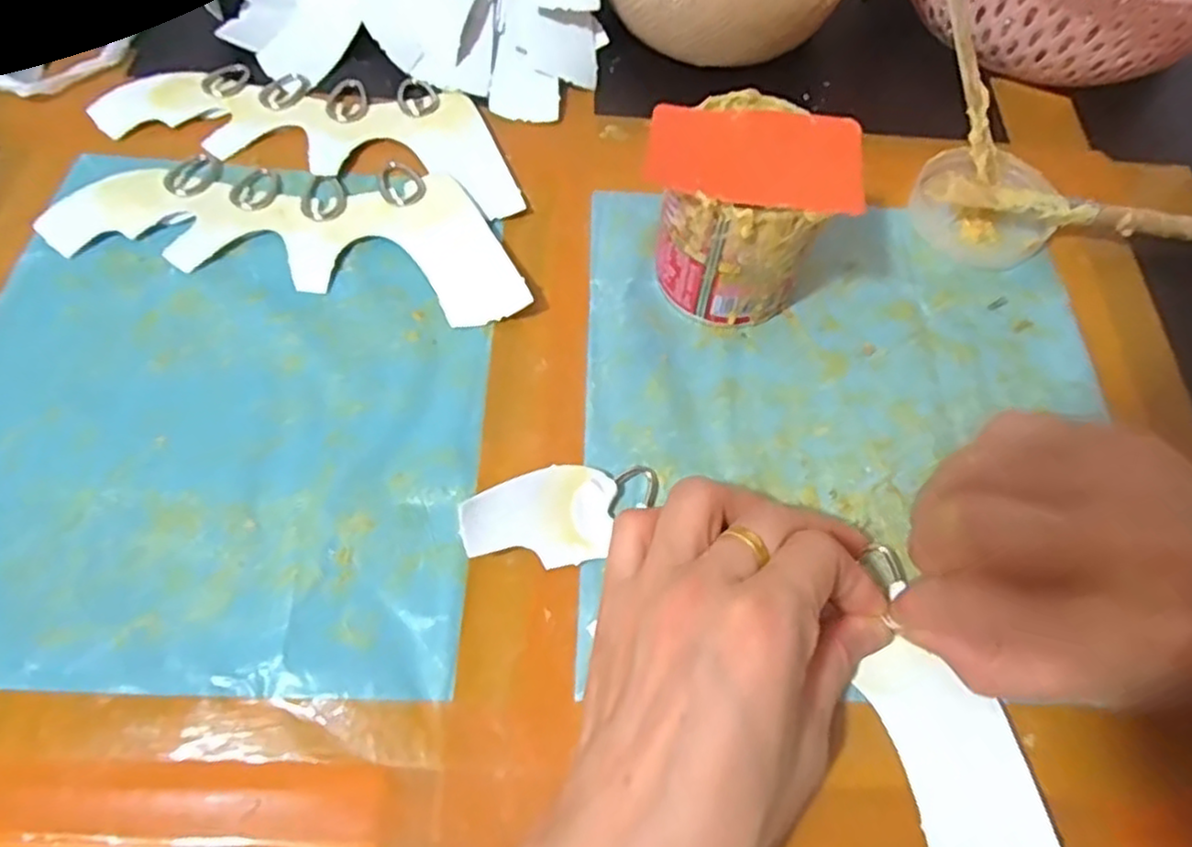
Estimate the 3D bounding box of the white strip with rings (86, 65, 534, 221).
[{"bbox_3d":[-0.139,-0.159,0.371,0.222,0.008,0.077,14,65,6],"label":"white strip with rings"}]

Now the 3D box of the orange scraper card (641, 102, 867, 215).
[{"bbox_3d":[0.060,-0.101,0.267,0.080,0.004,0.049,6,62,0],"label":"orange scraper card"}]

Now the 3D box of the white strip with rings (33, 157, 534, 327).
[{"bbox_3d":[-0.136,-0.096,0.335,0.218,0.009,0.077,10,65,4],"label":"white strip with rings"}]

